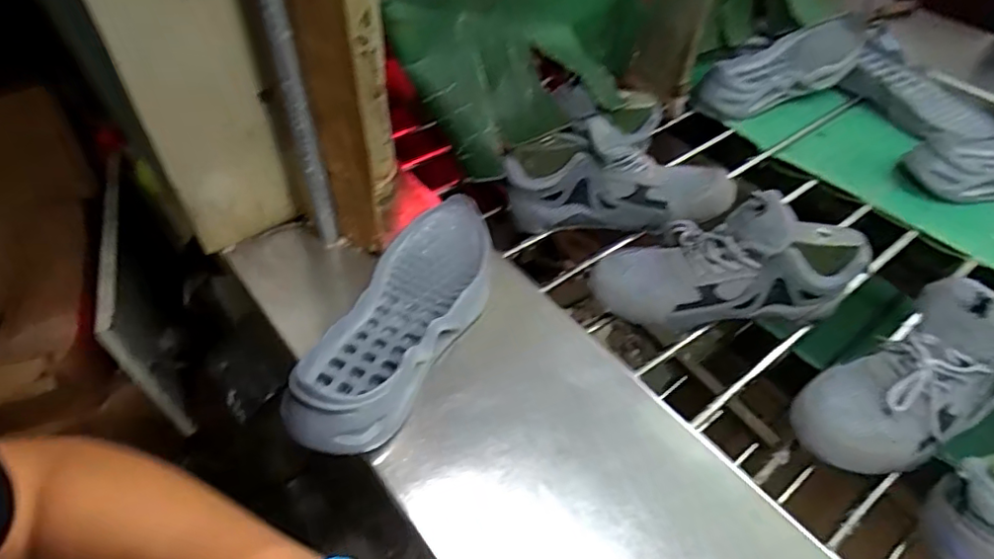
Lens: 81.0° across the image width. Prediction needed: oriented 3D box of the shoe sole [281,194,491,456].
[{"bbox_3d":[-0.083,0.031,0.543,0.108,0.065,0.293,17,50,12],"label":"shoe sole"}]

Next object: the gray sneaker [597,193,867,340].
[{"bbox_3d":[0.232,-0.018,0.595,0.264,0.127,0.094,-7,45,11],"label":"gray sneaker"}]

